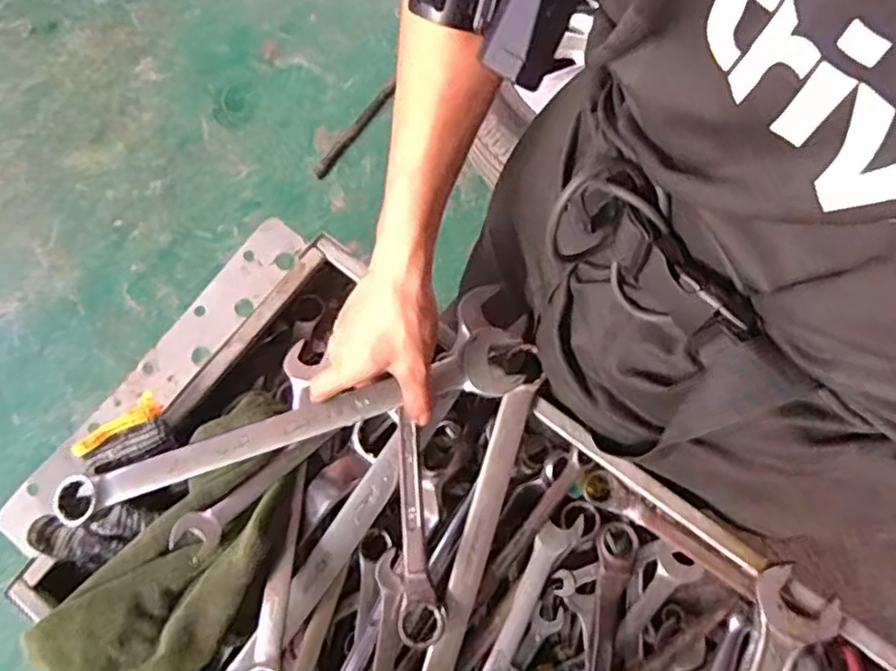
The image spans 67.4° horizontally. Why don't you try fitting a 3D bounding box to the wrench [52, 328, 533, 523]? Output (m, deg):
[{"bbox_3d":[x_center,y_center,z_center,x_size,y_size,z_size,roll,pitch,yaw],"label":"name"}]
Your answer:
[{"bbox_3d":[-0.108,0.065,0.487,0.343,0.022,0.045,-18,73,-4],"label":"wrench"}]

